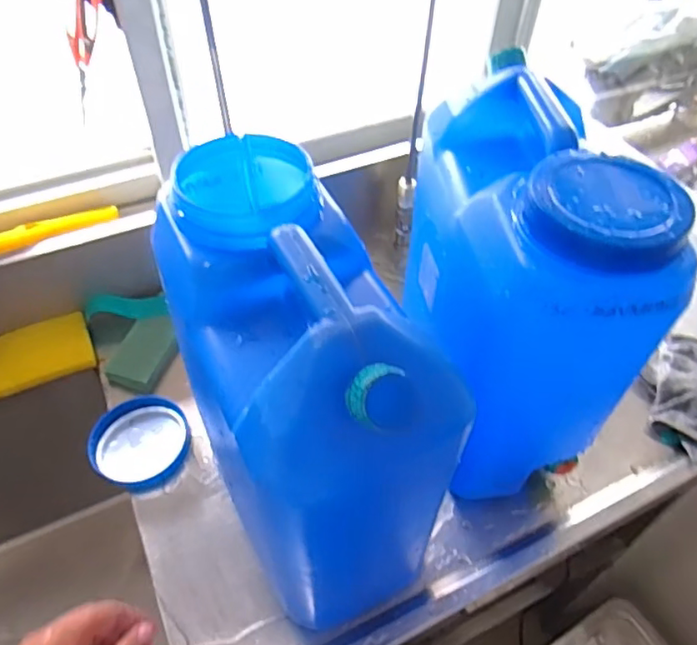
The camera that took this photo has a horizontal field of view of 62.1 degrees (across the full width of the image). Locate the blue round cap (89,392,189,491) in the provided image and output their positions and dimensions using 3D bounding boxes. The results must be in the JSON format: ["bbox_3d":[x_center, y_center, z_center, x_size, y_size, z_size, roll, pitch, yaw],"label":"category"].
[{"bbox_3d":[-0.279,0.156,0.771,0.134,0.030,0.121,34,57,24],"label":"blue round cap"}]

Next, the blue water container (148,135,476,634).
[{"bbox_3d":[-0.059,0.063,0.576,0.167,0.411,0.333,-20,53,-18],"label":"blue water container"}]

